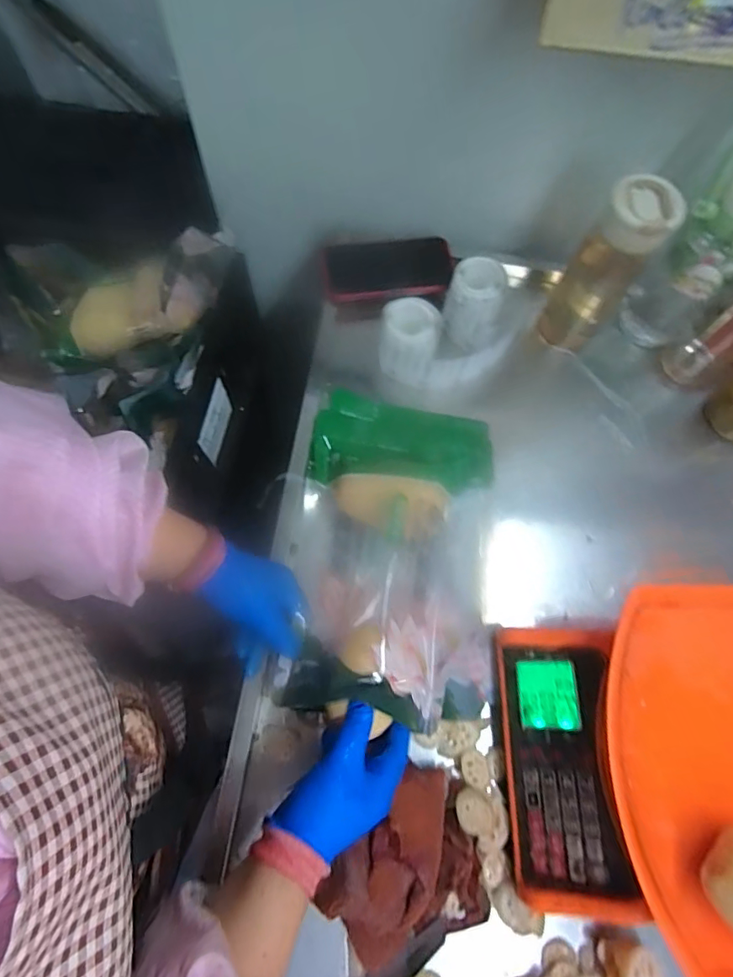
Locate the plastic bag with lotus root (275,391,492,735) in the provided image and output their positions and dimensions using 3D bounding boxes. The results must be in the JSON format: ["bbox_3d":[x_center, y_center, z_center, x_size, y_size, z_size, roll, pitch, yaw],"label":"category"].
[{"bbox_3d":[0.031,0.058,0.528,0.202,0.090,0.351,5,70,-1],"label":"plastic bag with lotus root"}]

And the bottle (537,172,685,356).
[{"bbox_3d":[0.265,-0.244,0.589,0.077,0.207,0.061,30,71,8],"label":"bottle"}]

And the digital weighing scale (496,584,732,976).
[{"bbox_3d":[0.270,0.238,0.454,0.267,0.122,0.286,1,70,-2],"label":"digital weighing scale"}]

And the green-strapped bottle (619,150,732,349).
[{"bbox_3d":[0.382,-0.265,0.587,0.085,0.249,0.092,35,72,9],"label":"green-strapped bottle"}]

